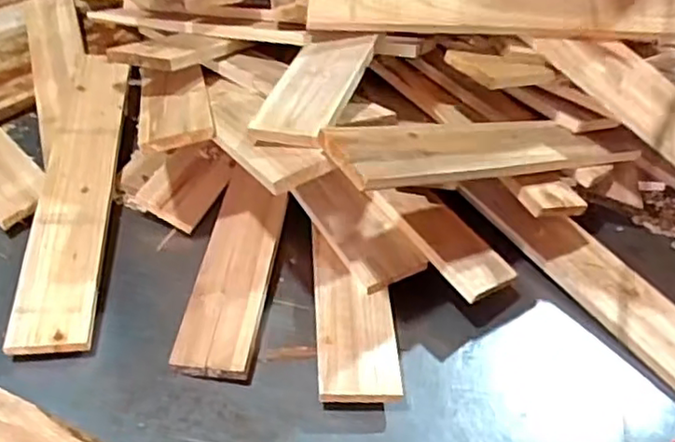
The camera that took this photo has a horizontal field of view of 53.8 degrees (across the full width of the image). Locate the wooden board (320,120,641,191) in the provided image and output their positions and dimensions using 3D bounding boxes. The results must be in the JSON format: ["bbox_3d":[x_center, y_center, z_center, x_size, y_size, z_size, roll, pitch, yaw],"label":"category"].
[{"bbox_3d":[0.172,-0.079,0.717,0.431,0.020,0.078,-7,41,-38],"label":"wooden board"}]

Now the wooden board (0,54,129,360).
[{"bbox_3d":[-0.318,-0.058,0.821,0.083,0.019,0.492,-1,47,-9],"label":"wooden board"}]

